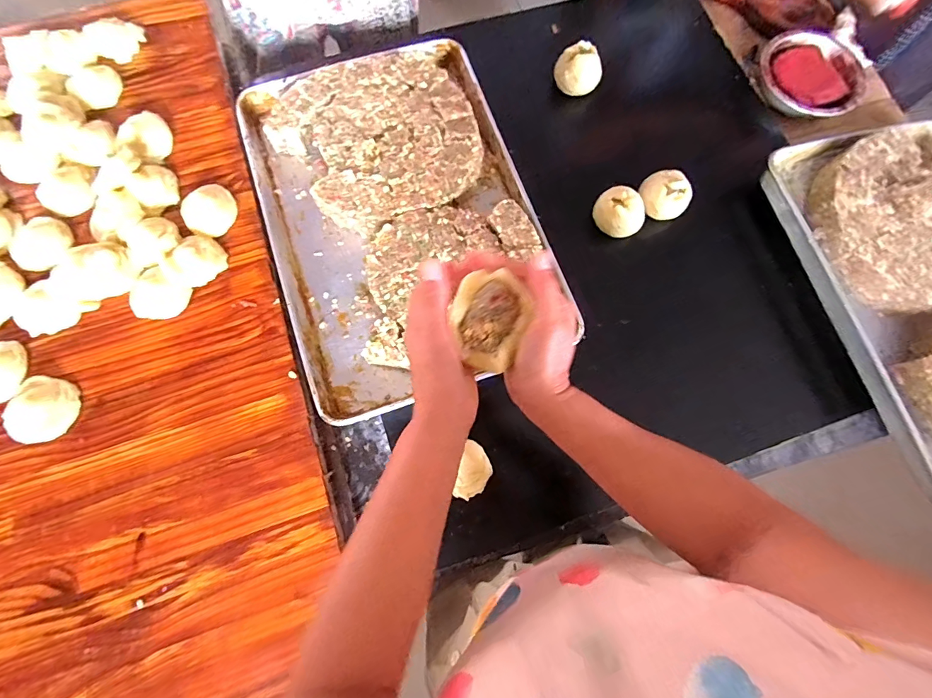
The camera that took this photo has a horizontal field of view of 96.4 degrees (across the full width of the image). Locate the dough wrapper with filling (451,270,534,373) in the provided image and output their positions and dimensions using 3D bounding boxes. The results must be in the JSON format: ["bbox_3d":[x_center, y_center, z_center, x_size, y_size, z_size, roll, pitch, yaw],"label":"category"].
[{"bbox_3d":[0.025,-0.024,0.361,0.063,0.030,0.077,-25,87,8],"label":"dough wrapper with filling"}]

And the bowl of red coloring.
[{"bbox_3d":[0.639,-0.505,0.775,0.176,0.051,0.181,0,76,-1],"label":"bowl of red coloring"}]

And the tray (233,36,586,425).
[{"bbox_3d":[-0.108,-0.224,0.671,0.396,0.067,0.576,-19,77,-6],"label":"tray"}]

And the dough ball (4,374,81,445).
[{"bbox_3d":[-0.573,0.077,0.561,0.076,0.031,0.092,-9,76,-3],"label":"dough ball"}]

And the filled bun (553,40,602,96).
[{"bbox_3d":[0.199,-0.498,0.740,0.071,0.059,0.076,-43,80,-11],"label":"filled bun"}]

